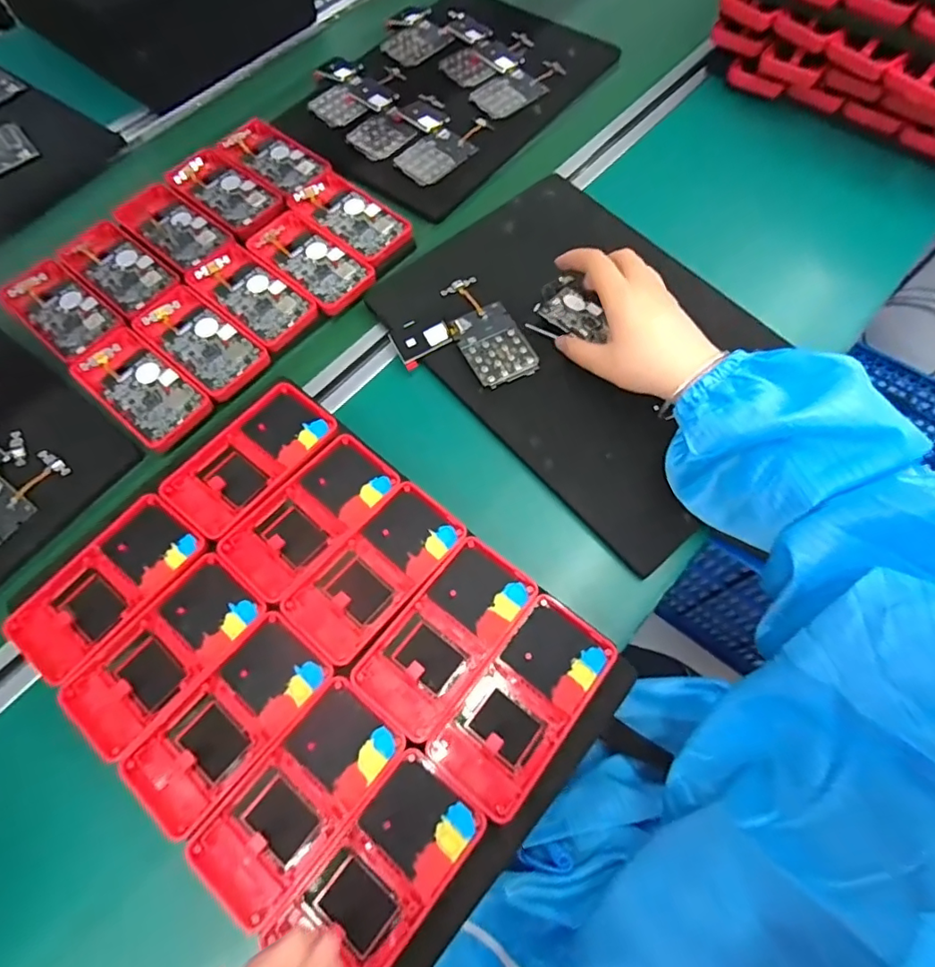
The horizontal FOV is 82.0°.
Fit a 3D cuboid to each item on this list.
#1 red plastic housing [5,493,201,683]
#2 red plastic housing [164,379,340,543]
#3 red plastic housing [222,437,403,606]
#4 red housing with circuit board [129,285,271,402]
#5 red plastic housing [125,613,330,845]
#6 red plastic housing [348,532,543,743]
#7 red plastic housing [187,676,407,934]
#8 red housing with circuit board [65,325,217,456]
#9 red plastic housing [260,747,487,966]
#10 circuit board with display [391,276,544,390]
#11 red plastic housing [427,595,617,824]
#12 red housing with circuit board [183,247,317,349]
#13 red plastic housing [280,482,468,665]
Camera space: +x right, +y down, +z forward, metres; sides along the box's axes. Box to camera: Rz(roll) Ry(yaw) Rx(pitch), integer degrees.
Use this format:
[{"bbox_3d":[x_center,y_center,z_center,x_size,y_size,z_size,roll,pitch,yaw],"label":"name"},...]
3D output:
[{"bbox_3d":[-0.241,0.066,0.359,0.063,0.013,0.118,38,72,11],"label":"red plastic housing"},{"bbox_3d":[-0.157,-0.019,0.395,0.064,0.014,0.119,39,71,14],"label":"red plastic housing"},{"bbox_3d":[-0.110,0.020,0.378,0.062,0.016,0.120,40,72,11],"label":"red plastic housing"},{"bbox_3d":[-0.240,-0.131,0.478,0.136,0.010,0.060,41,72,12],"label":"red housing with circuit board"},{"bbox_3d":[-0.143,0.139,0.325,0.060,0.016,0.117,39,72,11],"label":"red plastic housing"},{"bbox_3d":[-0.012,0.094,0.343,0.061,0.016,0.119,38,72,11],"label":"red plastic housing"},{"bbox_3d":[-0.096,0.178,0.308,0.061,0.012,0.119,39,72,11],"label":"red plastic housing"},{"bbox_3d":[-0.280,-0.084,0.461,0.132,0.012,0.063,40,72,11],"label":"red housing with circuit board"},{"bbox_3d":[-0.045,0.213,0.296,0.060,0.020,0.113,38,76,15],"label":"red plastic housing"},{"bbox_3d":[-0.004,-0.123,0.469,0.101,0.007,0.115,-31,74,-14],"label":"circuit board with display"},{"bbox_3d":[0.036,0.131,0.325,0.059,0.014,0.119,38,72,11],"label":"red plastic housing"},{"bbox_3d":[-0.200,-0.175,0.495,0.127,0.010,0.059,41,72,12],"label":"red housing with circuit board"},{"bbox_3d":[-0.060,0.057,0.364,0.060,0.022,0.120,40,72,11],"label":"red plastic housing"}]

